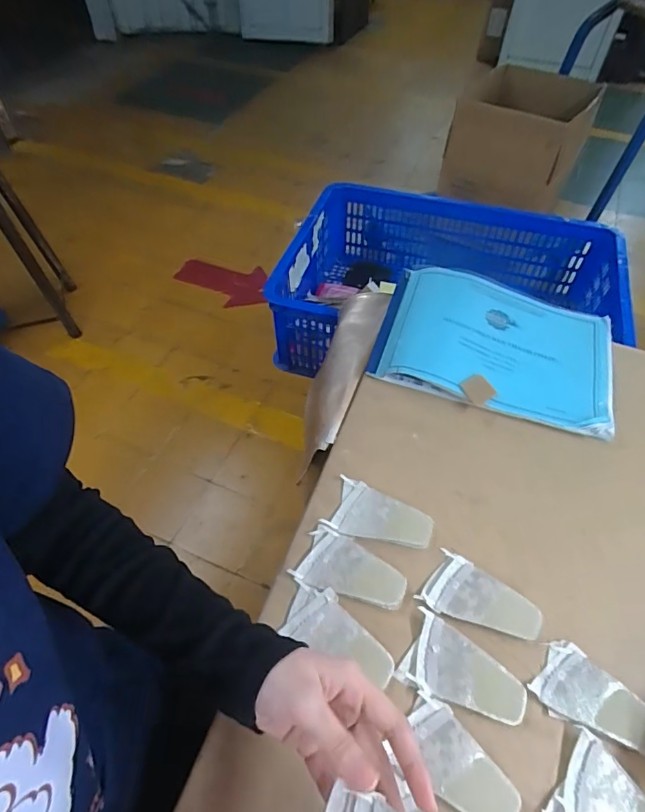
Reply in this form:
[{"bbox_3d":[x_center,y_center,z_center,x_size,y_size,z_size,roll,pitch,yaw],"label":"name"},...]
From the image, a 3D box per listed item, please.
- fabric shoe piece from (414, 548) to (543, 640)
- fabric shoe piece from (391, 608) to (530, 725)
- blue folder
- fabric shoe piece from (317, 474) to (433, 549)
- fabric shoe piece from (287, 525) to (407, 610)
[{"bbox_3d":[0.148,0.181,0.436,0.100,0.012,0.058,28,57,19],"label":"fabric shoe piece"},{"bbox_3d":[0.121,0.225,0.400,0.100,0.009,0.058,23,56,16],"label":"fabric shoe piece"},{"bbox_3d":[0.226,-0.079,0.616,0.292,0.051,0.194,17,54,11],"label":"blue folder"},{"bbox_3d":[0.058,0.117,0.484,0.104,0.010,0.061,22,55,15],"label":"fabric shoe piece"},{"bbox_3d":[0.029,0.156,0.450,0.101,0.004,0.055,20,55,13],"label":"fabric shoe piece"}]

